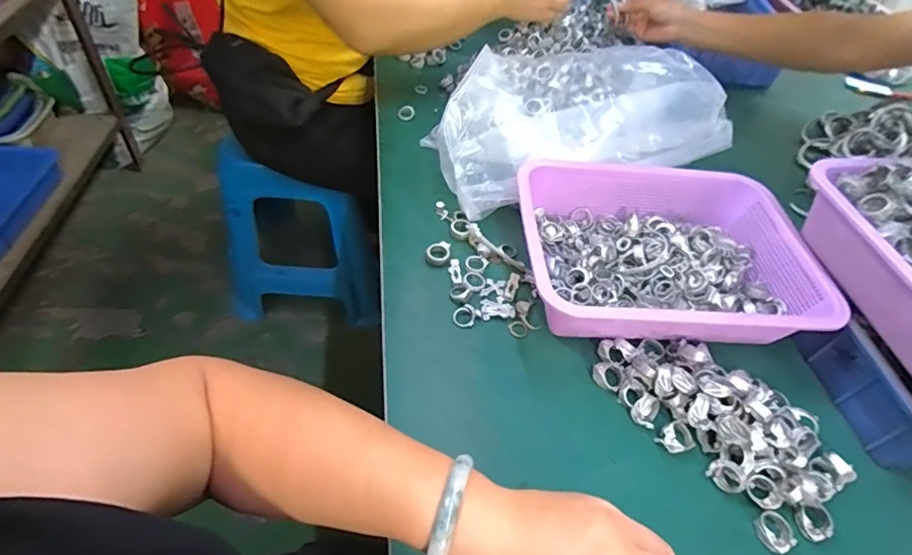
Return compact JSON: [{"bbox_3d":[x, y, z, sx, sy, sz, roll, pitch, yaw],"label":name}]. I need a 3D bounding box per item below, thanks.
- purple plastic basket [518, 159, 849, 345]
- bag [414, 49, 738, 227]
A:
[{"bbox_3d":[0.218,-0.025,0.538,0.305,0.076,0.224,4,50,-4],"label":"purple plastic basket"},{"bbox_3d":[0.143,-0.208,0.657,0.356,0.123,0.227,-8,52,-14],"label":"bag"}]

